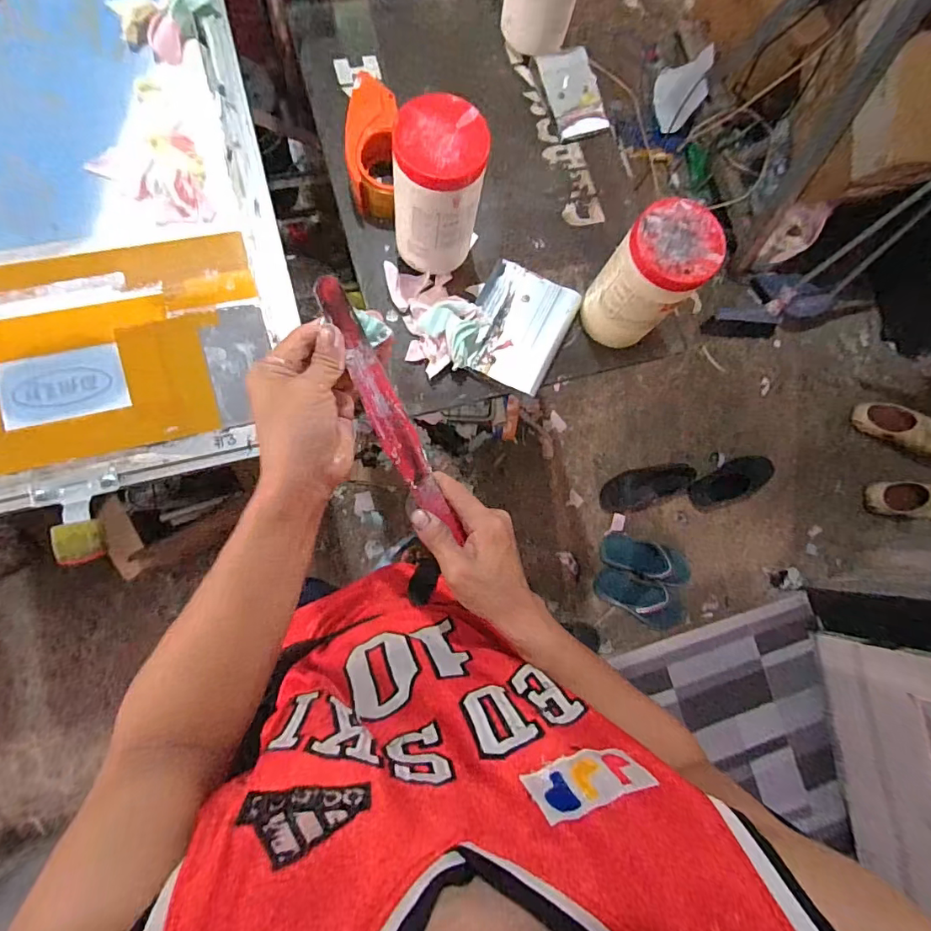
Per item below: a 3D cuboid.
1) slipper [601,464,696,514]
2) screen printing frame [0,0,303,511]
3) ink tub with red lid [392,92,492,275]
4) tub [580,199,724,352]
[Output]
[{"bbox_3d":[0.566,0.061,1.522,0.303,0.041,0.121,-18,84,-10],"label":"slipper"},{"bbox_3d":[-0.505,-0.319,0.550,0.533,0.052,0.730,-13,83,-9],"label":"screen printing frame"},{"bbox_3d":[-0.031,-0.305,0.553,0.100,0.160,0.100,4,83,-8],"label":"ink tub with red lid"},{"bbox_3d":[0.205,-0.216,0.574,0.095,0.165,0.090,31,78,-2],"label":"tub"}]

